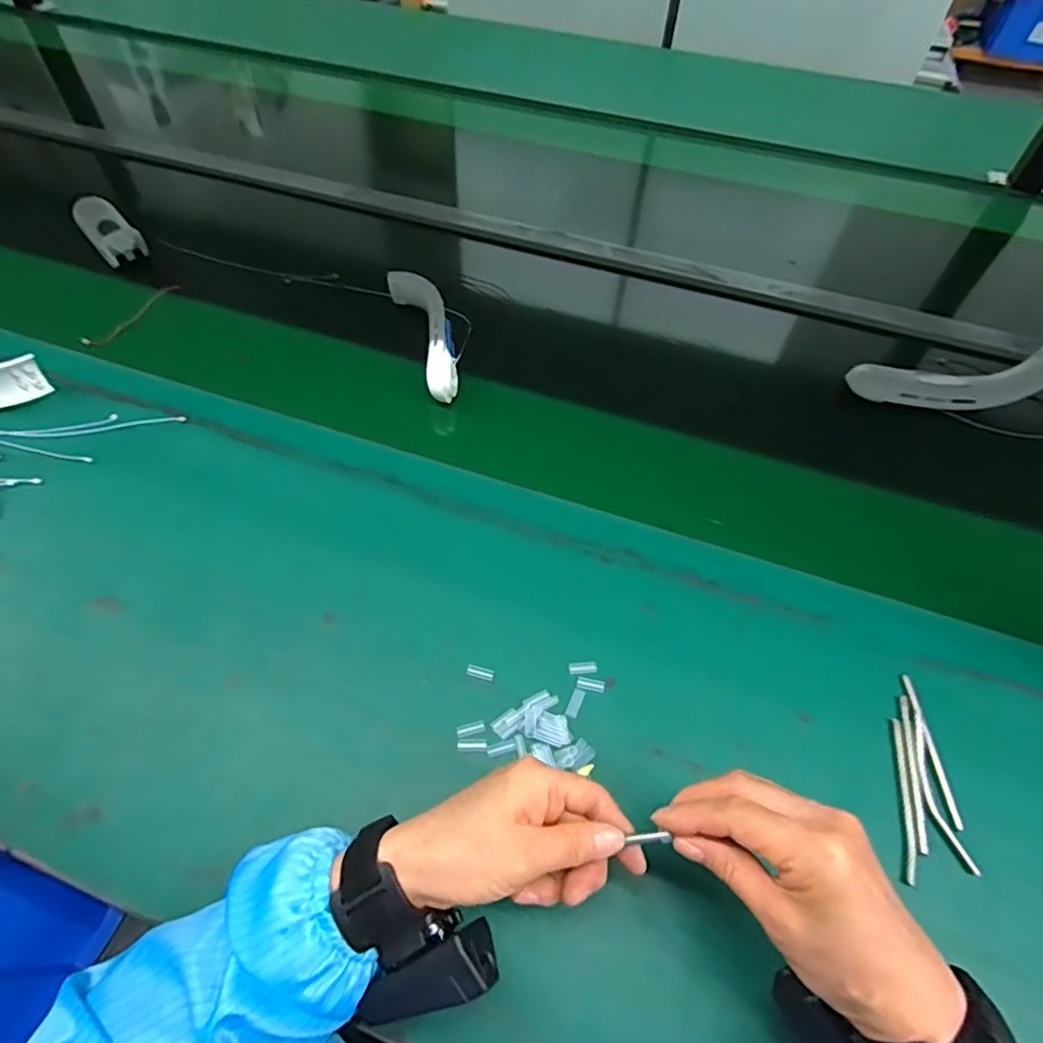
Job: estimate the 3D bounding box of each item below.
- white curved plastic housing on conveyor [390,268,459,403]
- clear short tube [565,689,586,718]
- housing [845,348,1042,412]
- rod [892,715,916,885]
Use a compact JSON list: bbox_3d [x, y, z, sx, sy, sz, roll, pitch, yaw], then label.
[{"bbox_3d":[-0.100,-0.209,0.640,0.048,0.038,0.184,-16,58,-12],"label":"white curved plastic housing on conveyor"},{"bbox_3d":[0.040,0.134,0.430,0.009,0.004,0.022,20,58,12],"label":"clear short tube"},{"bbox_3d":[0.461,-0.149,0.624,0.205,0.054,0.042,0,56,-2],"label":"housing"},{"bbox_3d":[0.263,0.188,0.400,0.007,0.004,0.106,14,57,7],"label":"rod"}]

